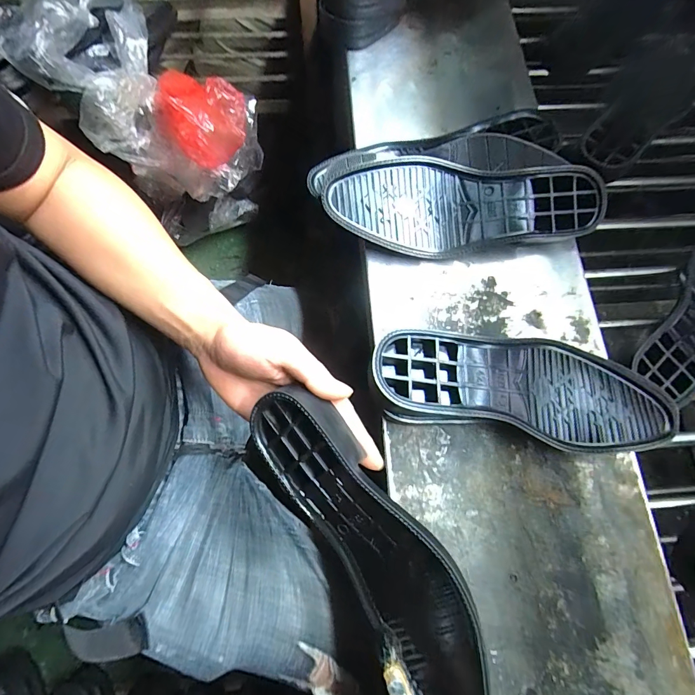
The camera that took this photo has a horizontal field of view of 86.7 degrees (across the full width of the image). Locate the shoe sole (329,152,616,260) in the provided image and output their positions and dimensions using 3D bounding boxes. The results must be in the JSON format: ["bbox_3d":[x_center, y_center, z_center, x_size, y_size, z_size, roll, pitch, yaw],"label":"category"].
[{"bbox_3d":[0.121,-0.143,0.377,0.280,0.036,0.089,3,73,0],"label":"shoe sole"}]

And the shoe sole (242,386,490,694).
[{"bbox_3d":[0.020,0.154,0.275,0.092,0.026,0.275,-42,84,27],"label":"shoe sole"}]

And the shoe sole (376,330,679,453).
[{"bbox_3d":[0.160,0.036,0.330,0.282,0.025,0.089,11,73,-11],"label":"shoe sole"}]

